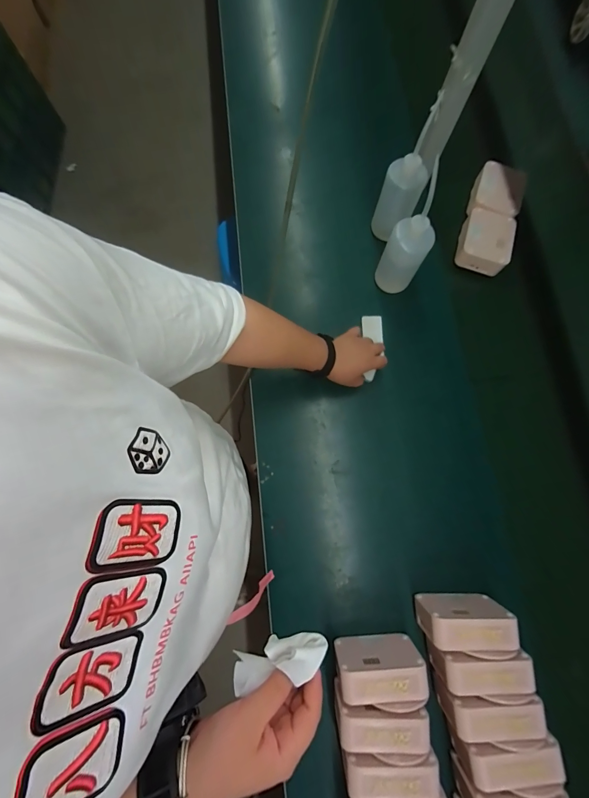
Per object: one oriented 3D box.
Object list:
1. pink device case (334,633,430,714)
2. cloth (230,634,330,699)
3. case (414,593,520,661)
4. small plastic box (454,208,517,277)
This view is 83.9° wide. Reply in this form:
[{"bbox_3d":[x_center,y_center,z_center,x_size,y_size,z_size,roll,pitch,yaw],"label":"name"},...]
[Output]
[{"bbox_3d":[0.130,0.423,0.511,0.126,0.094,0.056,-4,77,-1],"label":"pink device case"},{"bbox_3d":[-0.017,0.263,0.327,0.099,0.039,0.034,-25,78,12],"label":"cloth"},{"bbox_3d":[0.266,0.357,0.523,0.124,0.095,0.056,-1,77,-1],"label":"case"},{"bbox_3d":[0.408,-0.335,0.702,0.101,0.046,0.117,20,78,4],"label":"small plastic box"}]

